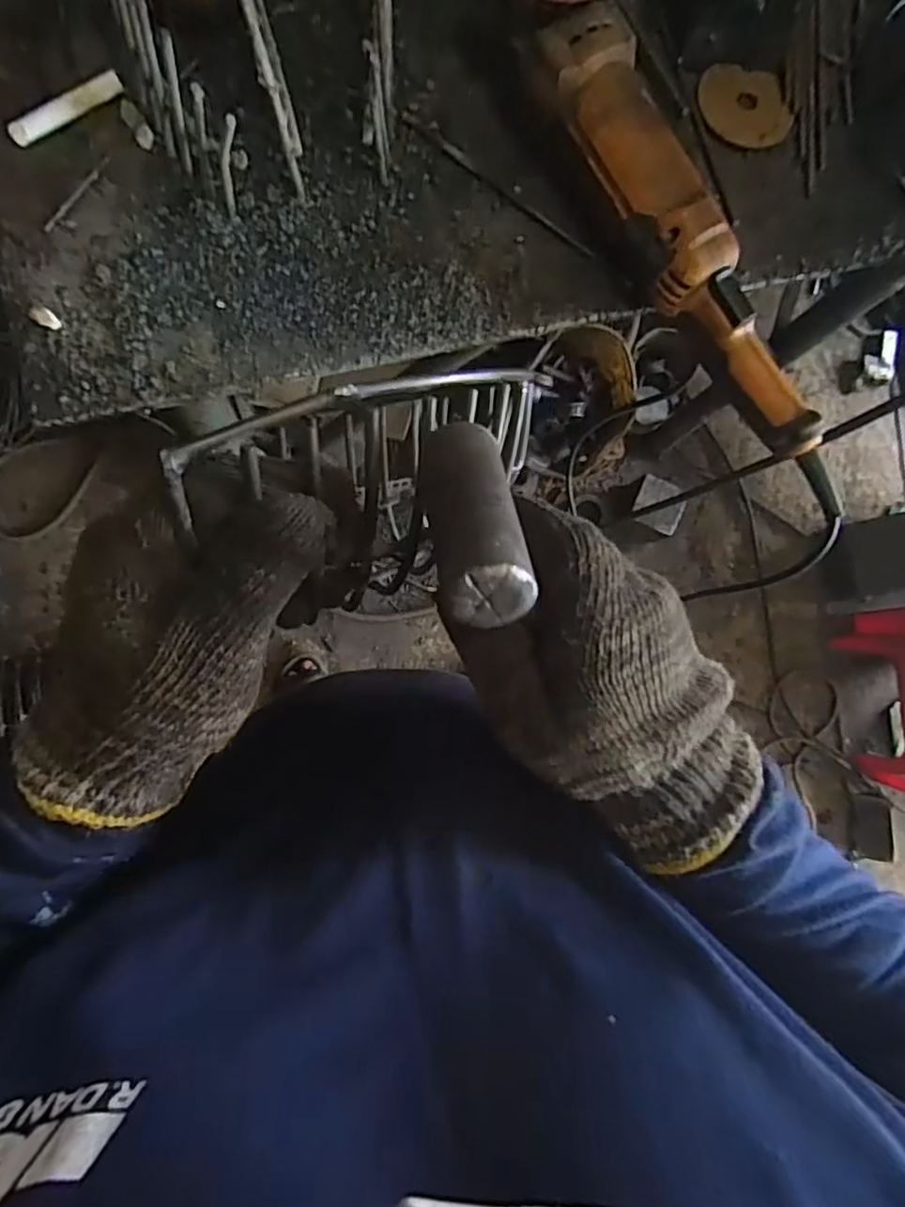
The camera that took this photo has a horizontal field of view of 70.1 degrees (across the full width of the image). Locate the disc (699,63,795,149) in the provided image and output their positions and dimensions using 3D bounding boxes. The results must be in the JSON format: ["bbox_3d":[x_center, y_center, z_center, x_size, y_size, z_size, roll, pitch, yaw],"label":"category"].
[{"bbox_3d":[0.225,-0.380,0.494,0.071,0.008,0.061,7,86,-6],"label":"disc"}]

